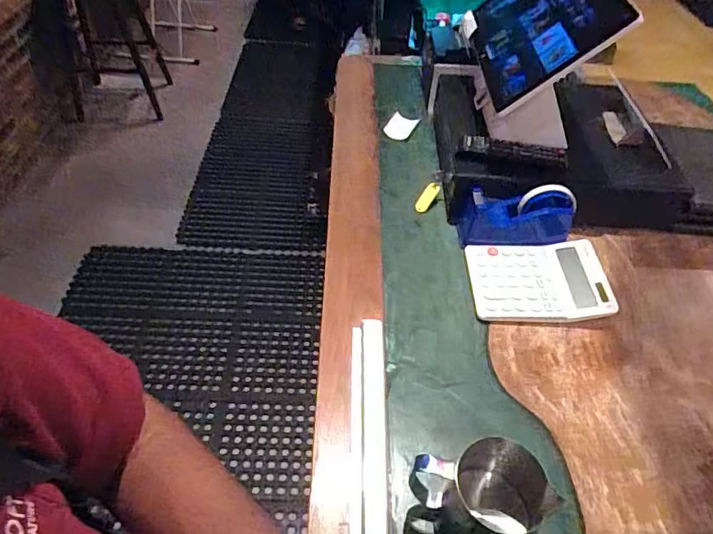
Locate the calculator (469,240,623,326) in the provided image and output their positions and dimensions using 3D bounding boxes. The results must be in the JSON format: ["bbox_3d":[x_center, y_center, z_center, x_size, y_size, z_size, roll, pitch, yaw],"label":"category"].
[{"bbox_3d":[0.258,0.018,0.721,0.186,0.036,0.134,2,48,-1],"label":"calculator"}]

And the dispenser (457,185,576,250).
[{"bbox_3d":[0.243,-0.082,0.763,0.156,0.094,0.070,2,48,-1],"label":"dispenser"}]

